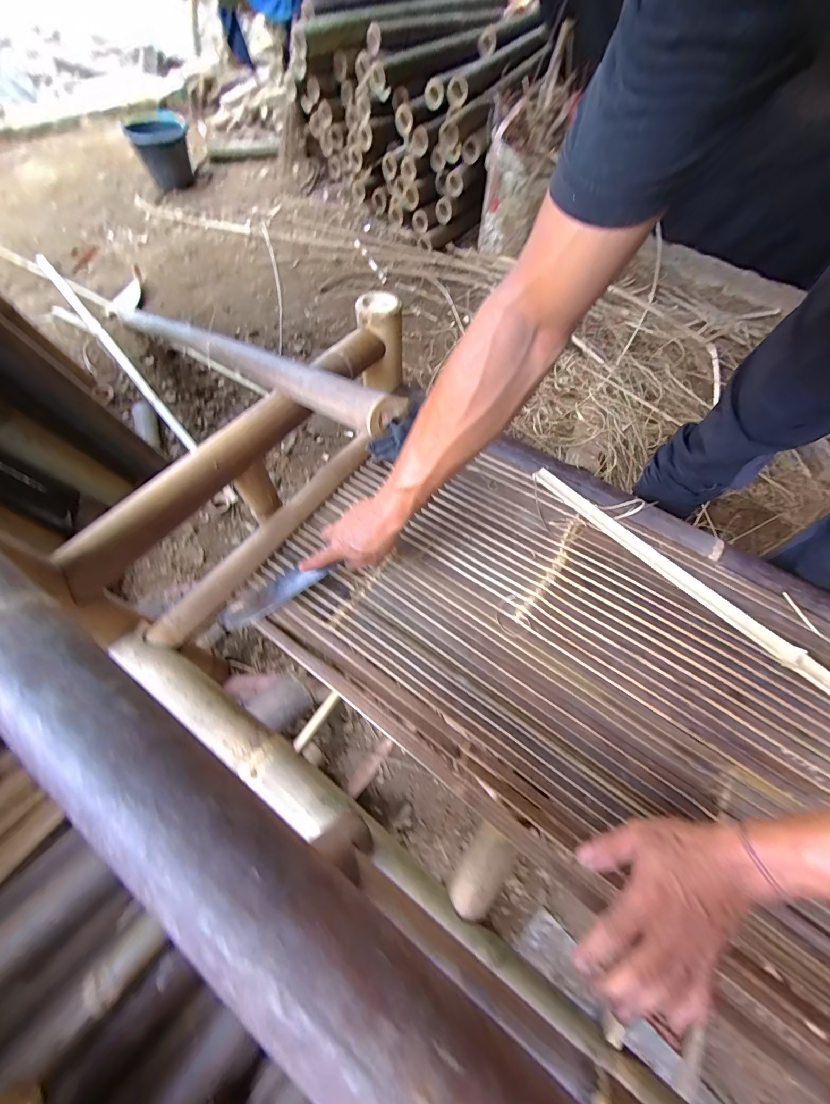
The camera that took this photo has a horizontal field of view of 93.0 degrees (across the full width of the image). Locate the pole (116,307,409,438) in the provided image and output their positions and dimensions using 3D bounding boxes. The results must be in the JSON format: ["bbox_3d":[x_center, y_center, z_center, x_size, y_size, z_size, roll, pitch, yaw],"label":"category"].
[{"bbox_3d":[-0.480,-0.466,0.869,0.061,0.047,1.390,-39,49,-18],"label":"pole"}]

